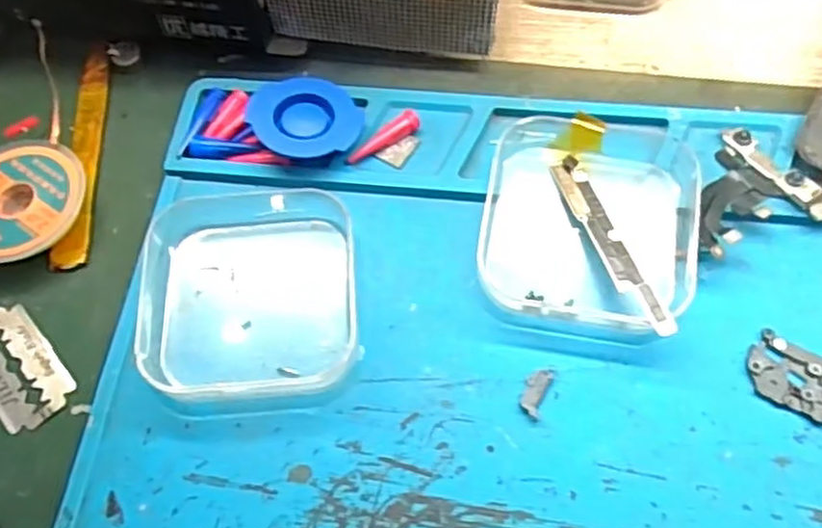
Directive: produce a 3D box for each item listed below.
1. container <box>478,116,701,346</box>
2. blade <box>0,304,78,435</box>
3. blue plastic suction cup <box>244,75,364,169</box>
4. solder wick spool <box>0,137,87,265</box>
[{"bbox_3d":[0.055,-0.014,0.217,0.062,0.020,0.068,11,66,8],"label":"container"},{"bbox_3d":[-0.119,0.031,0.215,0.022,0.004,0.041,-37,70,-22],"label":"blade"},{"bbox_3d":[-0.036,-0.048,0.239,0.033,0.012,0.037,-28,67,-10],"label":"blue plastic suction cup"},{"bbox_3d":[-0.128,-0.020,0.233,0.039,0.013,0.045,15,67,10],"label":"solder wick spool"}]

